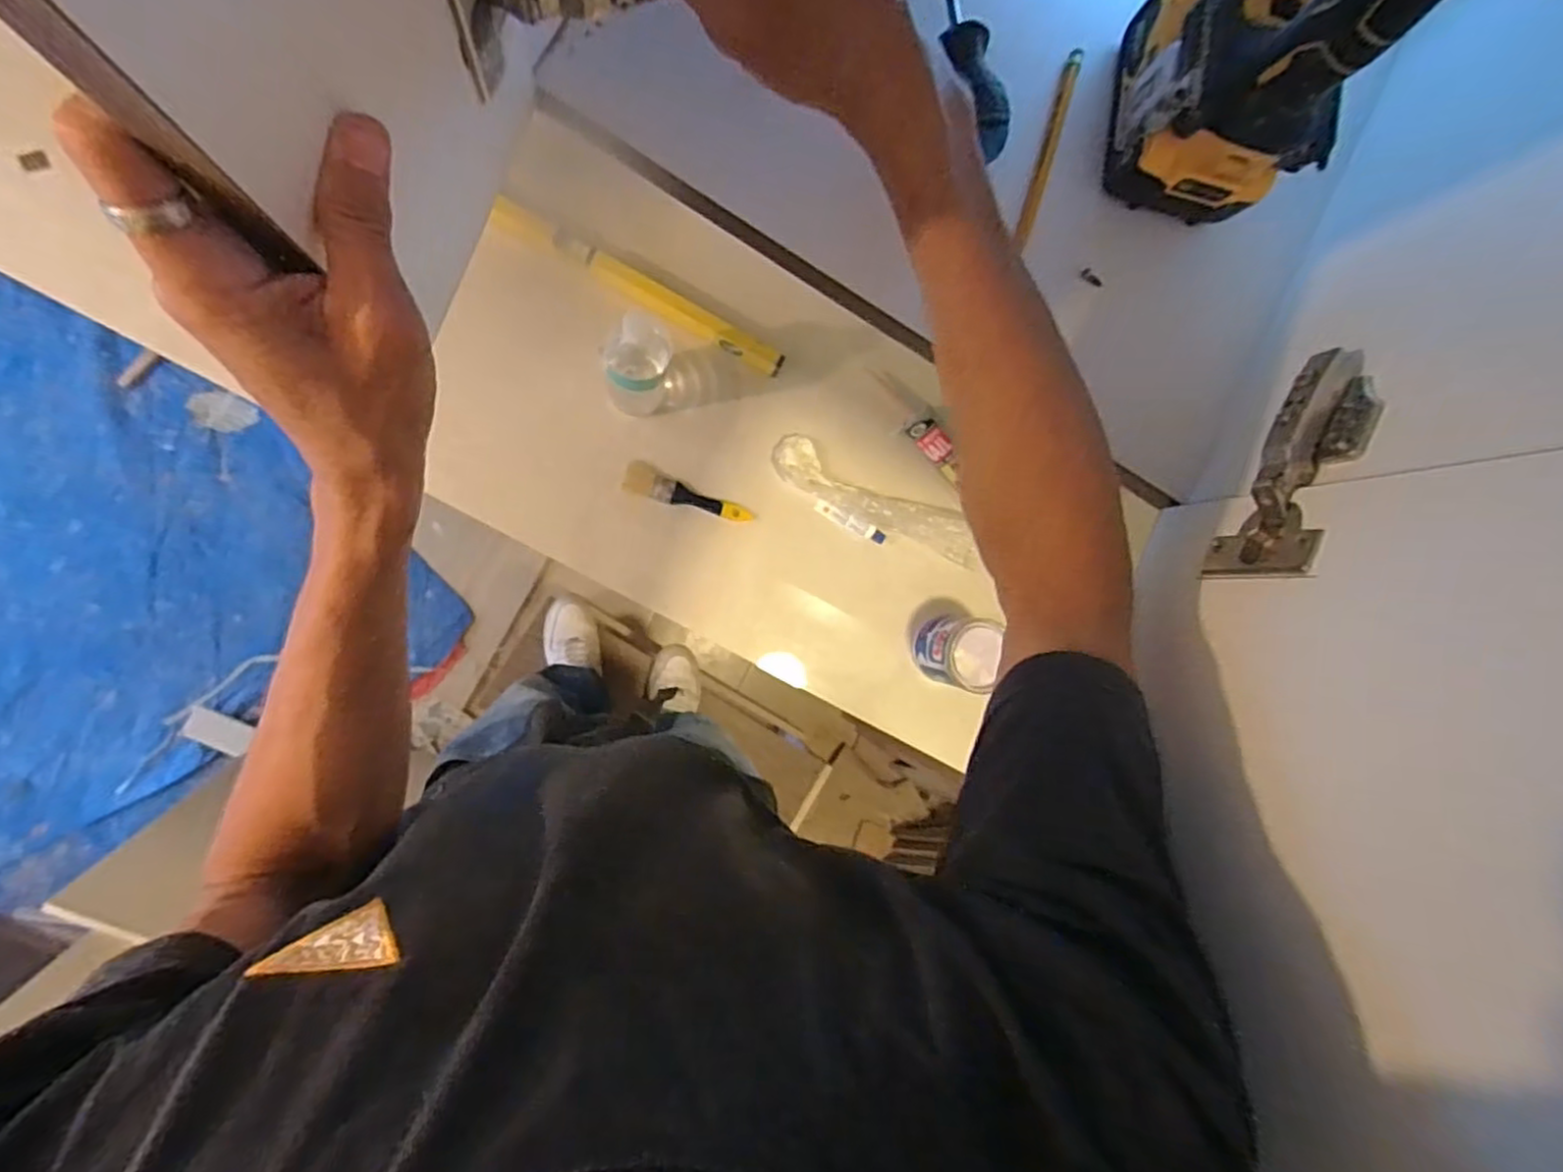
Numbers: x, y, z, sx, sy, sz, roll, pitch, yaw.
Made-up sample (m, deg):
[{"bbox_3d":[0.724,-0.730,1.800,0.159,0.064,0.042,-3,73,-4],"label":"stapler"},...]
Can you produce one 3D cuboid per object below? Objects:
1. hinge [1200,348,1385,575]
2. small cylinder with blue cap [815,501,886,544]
[{"bbox_3d":[0.257,-0.064,0.353,0.026,0.058,0.123,29,84,-11],"label":"hinge"},{"bbox_3d":[0.101,-0.094,1.021,0.111,0.019,0.023,29,84,6],"label":"small cylinder with blue cap"}]

